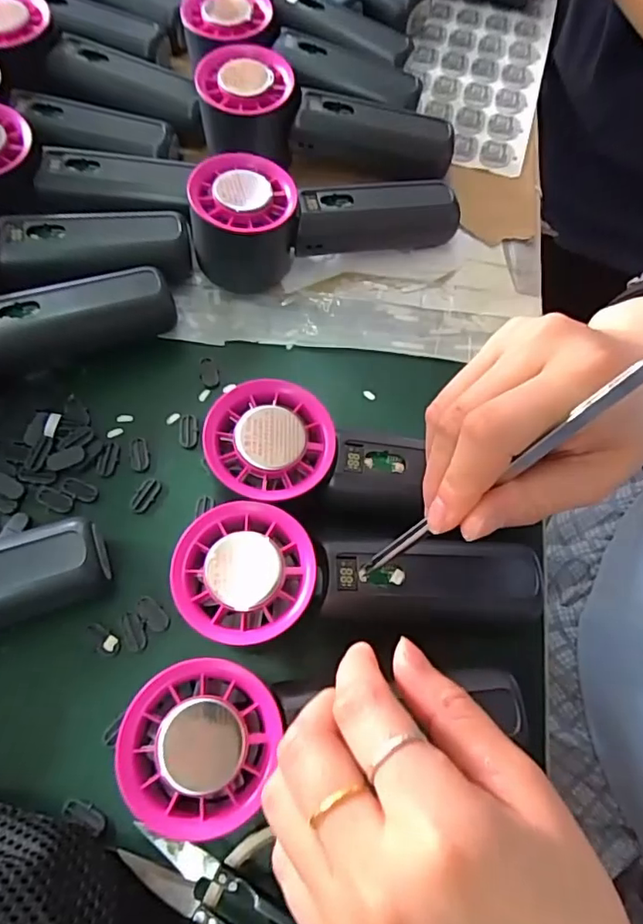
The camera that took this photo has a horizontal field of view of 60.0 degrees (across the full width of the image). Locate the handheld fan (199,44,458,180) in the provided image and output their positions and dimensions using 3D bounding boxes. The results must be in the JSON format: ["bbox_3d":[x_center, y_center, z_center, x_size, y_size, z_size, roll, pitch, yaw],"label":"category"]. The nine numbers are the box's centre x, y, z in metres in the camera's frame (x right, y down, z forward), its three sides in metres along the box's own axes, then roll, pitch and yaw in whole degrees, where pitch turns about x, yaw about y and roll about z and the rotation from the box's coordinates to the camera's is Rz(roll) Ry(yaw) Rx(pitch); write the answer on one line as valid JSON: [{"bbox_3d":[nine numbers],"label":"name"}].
[{"bbox_3d":[0.003,-0.216,0.351,0.150,0.056,0.056,-5,67,-2],"label":"handheld fan"}]

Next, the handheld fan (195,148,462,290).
[{"bbox_3d":[0.001,-0.147,0.326,0.152,0.055,0.055,-19,69,-8],"label":"handheld fan"}]

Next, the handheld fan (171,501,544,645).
[{"bbox_3d":[0.019,0.055,0.245,0.157,0.050,0.058,5,67,2],"label":"handheld fan"}]

